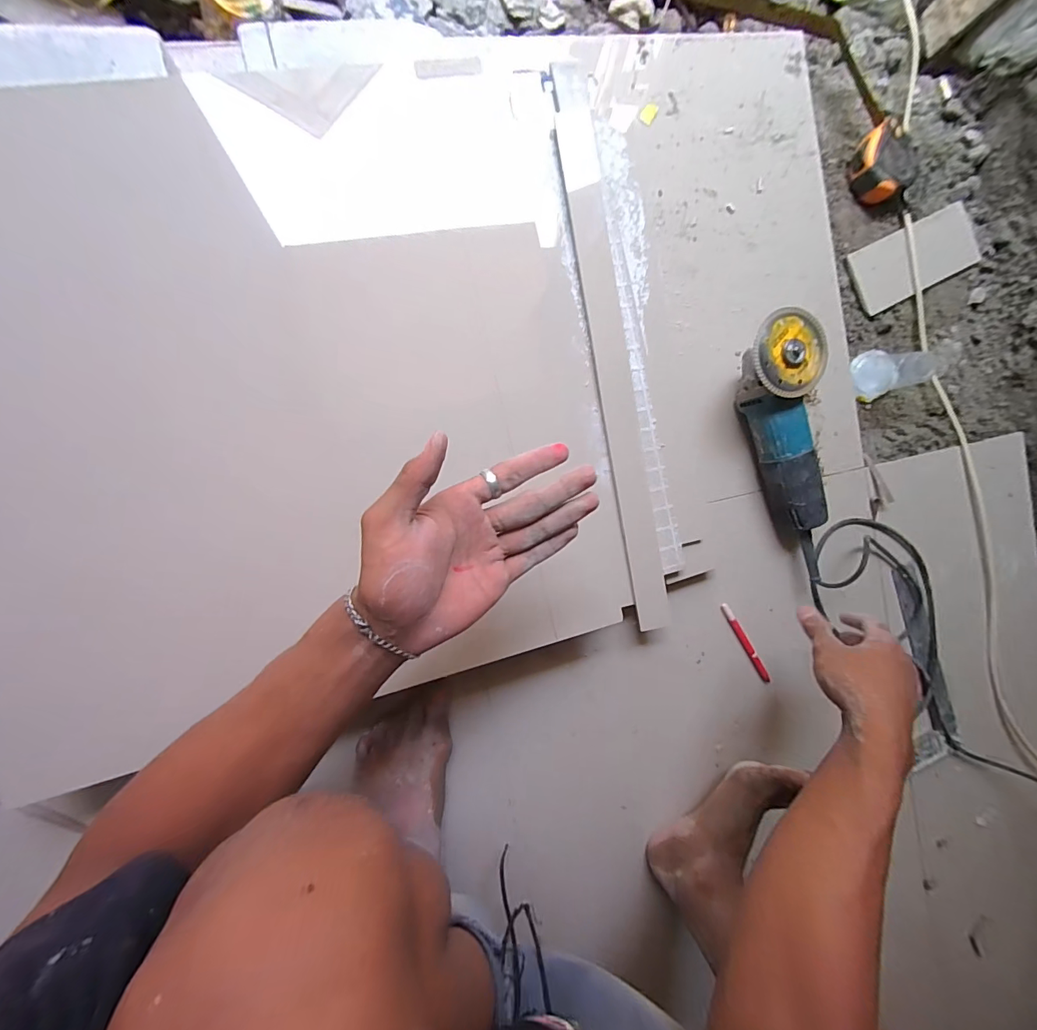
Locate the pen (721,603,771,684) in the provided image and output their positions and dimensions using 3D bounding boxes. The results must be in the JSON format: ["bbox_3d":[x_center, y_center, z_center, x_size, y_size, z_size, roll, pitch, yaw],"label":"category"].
[{"bbox_3d":[0.315,0.178,0.611,0.012,0.007,0.128,-33,97,-7],"label":"pen"}]

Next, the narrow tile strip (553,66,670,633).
[{"bbox_3d":[0.110,-0.176,0.518,0.045,0.014,0.639,-10,94,-9],"label":"narrow tile strip"}]

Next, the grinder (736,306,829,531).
[{"bbox_3d":[0.348,-0.114,0.566,0.093,0.088,0.267,-25,96,-8],"label":"grinder"}]

